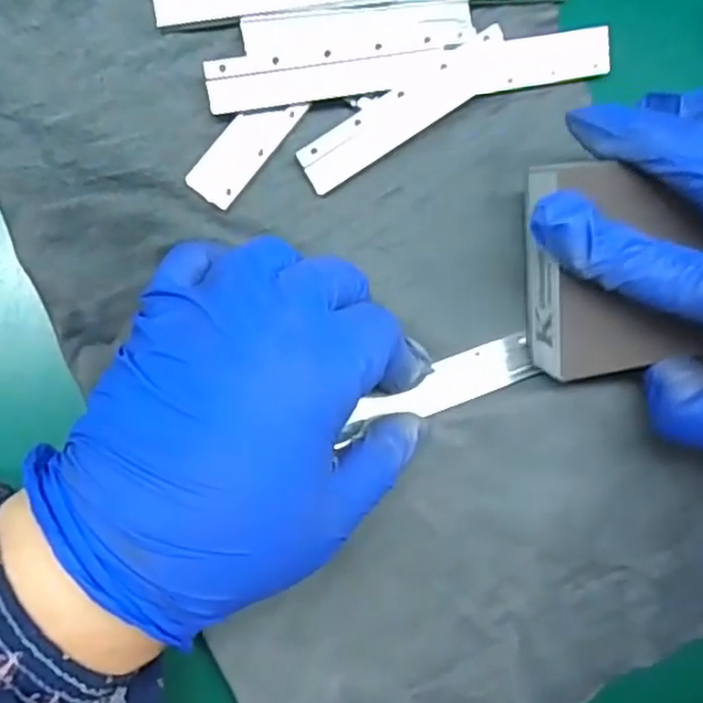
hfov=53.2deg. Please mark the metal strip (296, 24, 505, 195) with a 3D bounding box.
[{"bbox_3d":[0.019,-0.084,0.243,0.081,0.005,0.018,-33,114,-3],"label":"metal strip"}]

